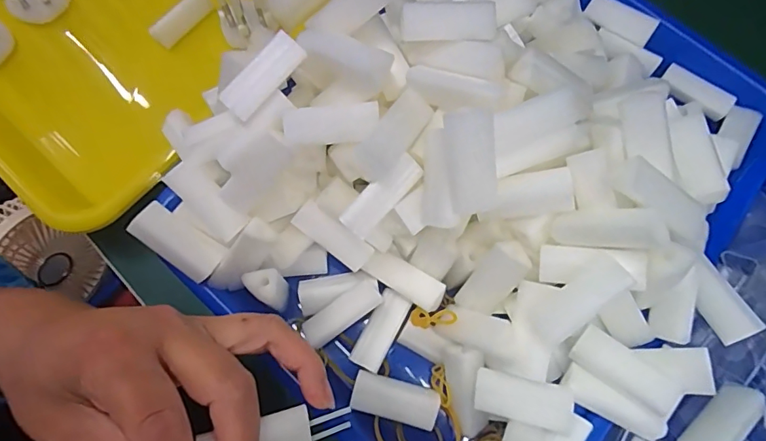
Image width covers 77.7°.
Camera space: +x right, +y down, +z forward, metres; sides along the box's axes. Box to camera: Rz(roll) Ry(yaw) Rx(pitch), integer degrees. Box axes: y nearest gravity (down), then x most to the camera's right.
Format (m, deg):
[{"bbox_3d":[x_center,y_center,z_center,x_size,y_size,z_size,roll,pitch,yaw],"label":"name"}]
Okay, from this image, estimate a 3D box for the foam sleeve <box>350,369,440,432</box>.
[{"bbox_3d":[0.007,0.096,0.253,0.045,0.011,0.020,14,74,3],"label":"foam sleeve"}]

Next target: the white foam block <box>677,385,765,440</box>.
[{"bbox_3d":[0.168,0.102,0.233,0.047,0.009,0.019,-38,78,-11],"label":"white foam block"}]

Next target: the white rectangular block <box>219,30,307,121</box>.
[{"bbox_3d":[-0.057,-0.069,0.228,0.017,0.007,0.044,44,91,11],"label":"white rectangular block"}]

